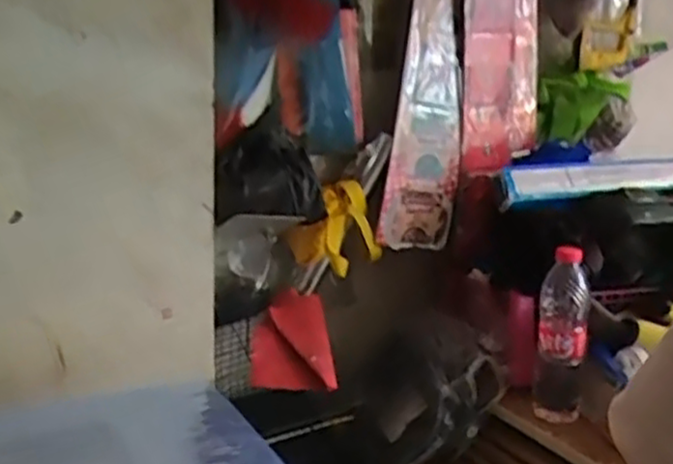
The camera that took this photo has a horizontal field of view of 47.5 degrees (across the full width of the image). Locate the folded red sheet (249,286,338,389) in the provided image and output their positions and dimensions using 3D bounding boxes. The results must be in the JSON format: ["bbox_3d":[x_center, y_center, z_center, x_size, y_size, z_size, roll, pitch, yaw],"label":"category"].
[{"bbox_3d":[-0.062,0.155,1.079,0.108,0.045,0.181,-3,41,-2],"label":"folded red sheet"}]

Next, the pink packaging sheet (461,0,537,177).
[{"bbox_3d":[0.269,-0.338,1.234,0.180,0.471,0.011,0,5,-41],"label":"pink packaging sheet"}]

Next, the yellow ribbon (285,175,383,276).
[{"bbox_3d":[-0.002,-0.001,1.125,0.137,0.115,0.117,2,18,1],"label":"yellow ribbon"}]

